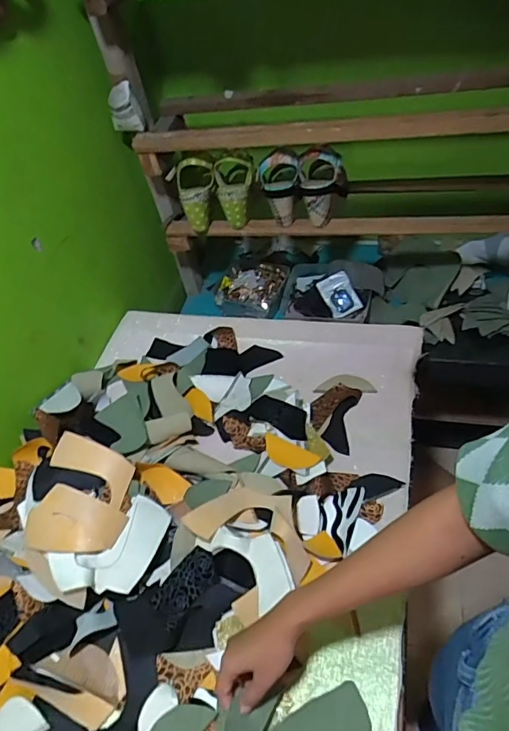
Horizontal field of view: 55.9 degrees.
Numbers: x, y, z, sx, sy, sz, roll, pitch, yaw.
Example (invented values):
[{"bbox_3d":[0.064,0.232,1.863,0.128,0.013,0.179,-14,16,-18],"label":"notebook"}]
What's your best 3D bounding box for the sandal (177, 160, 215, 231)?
[{"bbox_3d":[-0.121,-0.348,0.992,0.071,0.146,0.064,0,29,5],"label":"sandal"}]

